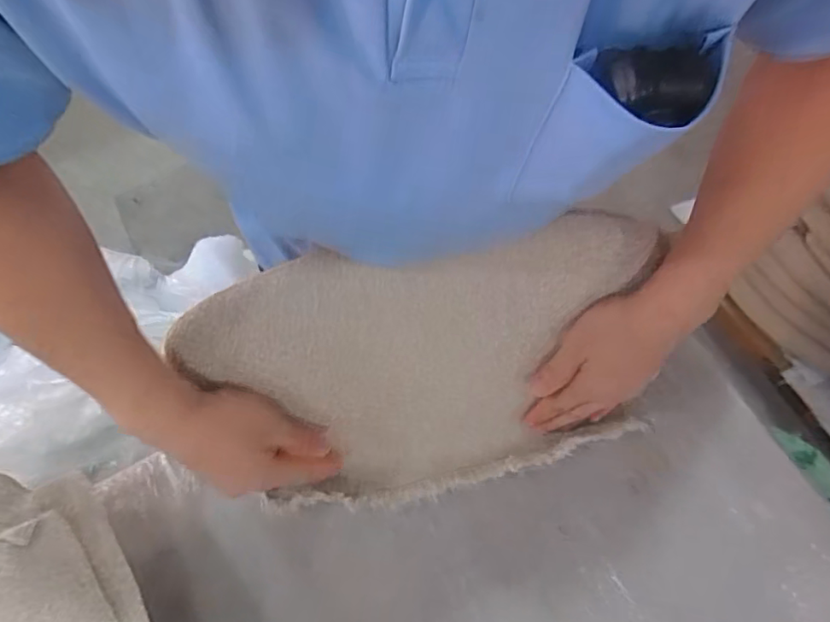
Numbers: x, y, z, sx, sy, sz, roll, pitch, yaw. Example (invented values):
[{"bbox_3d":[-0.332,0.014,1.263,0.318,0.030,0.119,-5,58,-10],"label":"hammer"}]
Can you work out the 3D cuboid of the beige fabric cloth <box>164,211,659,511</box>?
[{"bbox_3d":[0.017,0.059,0.480,0.377,0.247,0.047,-13,33,-3],"label":"beige fabric cloth"}]

